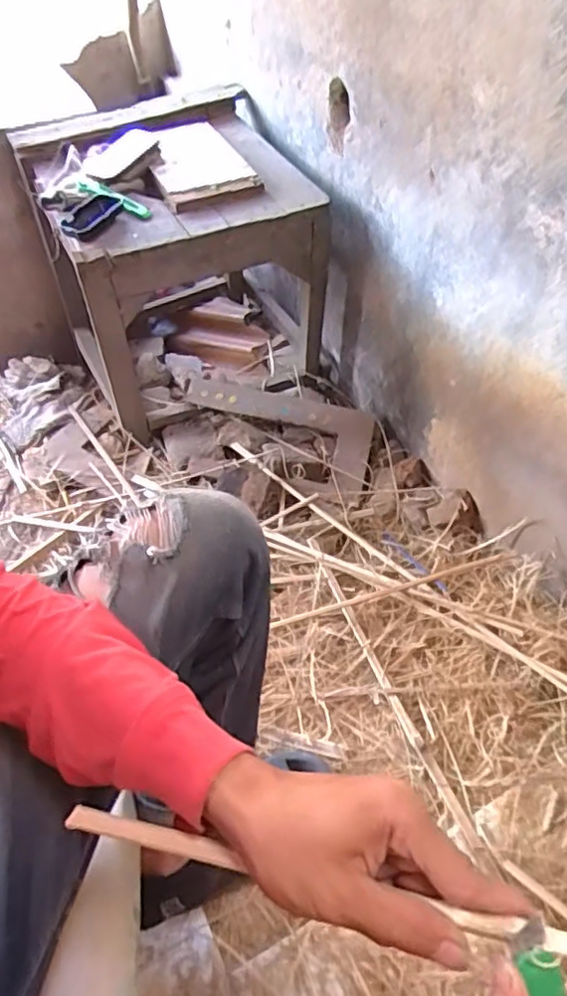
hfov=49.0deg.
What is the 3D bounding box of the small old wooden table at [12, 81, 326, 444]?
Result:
[{"bbox_3d":[-0.201,-0.462,1.255,0.482,0.444,0.513,-18,53,-11],"label":"small old wooden table"}]

